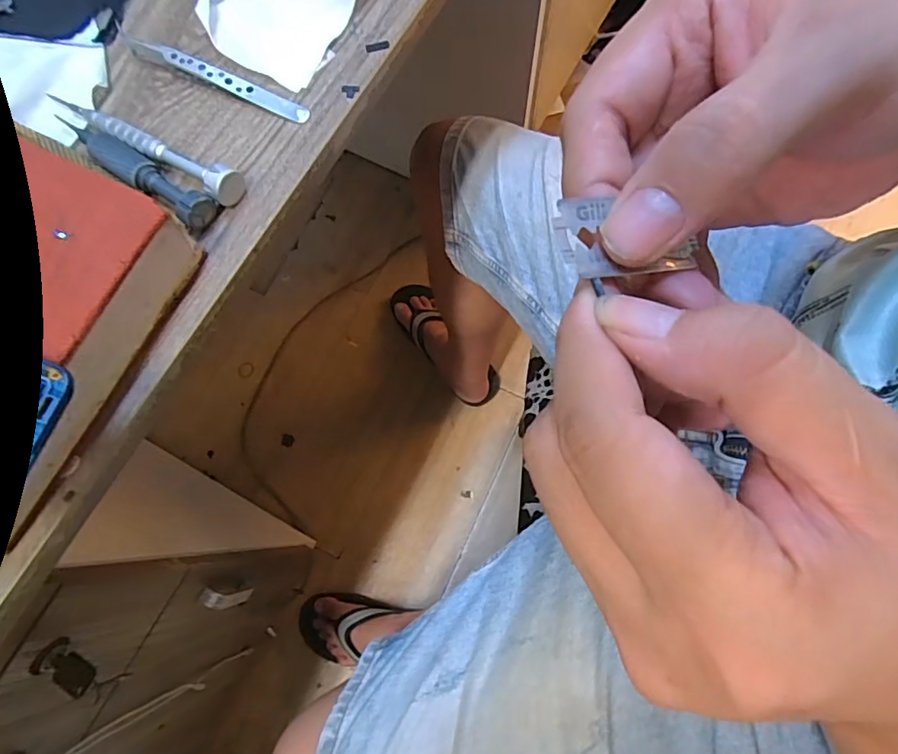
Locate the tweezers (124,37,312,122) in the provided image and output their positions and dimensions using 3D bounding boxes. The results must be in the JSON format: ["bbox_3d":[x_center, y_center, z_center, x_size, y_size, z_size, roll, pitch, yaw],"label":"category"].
[{"bbox_3d":[-0.128,-0.162,0.291,0.113,0.011,0.010,24,77,8],"label":"tweezers"}]

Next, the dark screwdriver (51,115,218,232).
[{"bbox_3d":[-0.161,-0.107,0.272,0.099,0.015,0.017,34,78,11],"label":"dark screwdriver"}]

